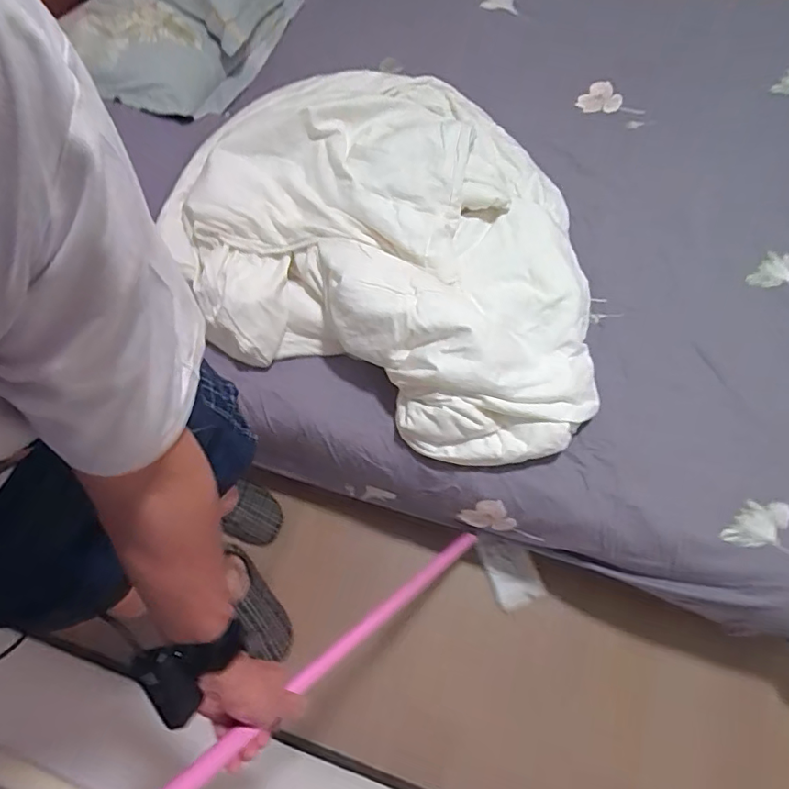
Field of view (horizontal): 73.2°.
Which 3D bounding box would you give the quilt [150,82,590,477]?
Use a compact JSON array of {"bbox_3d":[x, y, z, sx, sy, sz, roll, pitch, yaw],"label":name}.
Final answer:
[{"bbox_3d":[0.030,-0.324,1.132,0.822,0.202,0.858,12,70,6],"label":"quilt"}]

